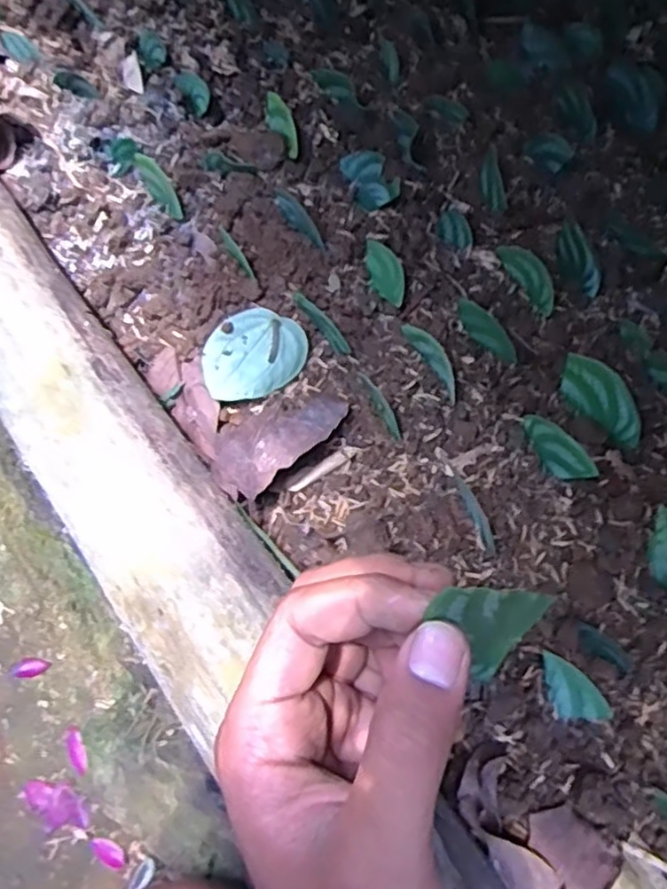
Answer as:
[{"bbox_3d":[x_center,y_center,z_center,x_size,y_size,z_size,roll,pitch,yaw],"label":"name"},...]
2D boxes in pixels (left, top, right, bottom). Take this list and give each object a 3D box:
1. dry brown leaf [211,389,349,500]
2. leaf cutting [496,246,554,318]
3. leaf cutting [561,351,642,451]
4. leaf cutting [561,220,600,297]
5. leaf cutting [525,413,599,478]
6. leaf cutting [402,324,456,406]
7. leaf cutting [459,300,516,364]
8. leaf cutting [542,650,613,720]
[{"bbox_3d":[-0.025,-0.005,0.336,0.075,0.029,0.039,-31,69,-14],"label":"dry brown leaf"},{"bbox_3d":[0.115,-0.097,0.393,0.014,0.013,0.047,-31,81,-14],"label":"leaf cutting"},{"bbox_3d":[0.142,-0.024,0.354,0.020,0.016,0.054,-36,70,-16],"label":"leaf cutting"},{"bbox_3d":[0.145,-0.110,0.400,0.012,0.018,0.047,-17,82,-8],"label":"leaf cutting"},{"bbox_3d":[0.111,0.002,0.340,0.016,0.012,0.043,-31,69,-14],"label":"leaf cutting"},{"bbox_3d":[0.055,-0.046,0.369,0.013,0.013,0.048,-36,92,-16],"label":"leaf cutting"},{"bbox_3d":[0.087,-0.063,0.382,0.009,0.015,0.044,-41,89,-18],"label":"leaf cutting"},{"bbox_3d":[0.105,0.105,0.292,0.022,0.007,0.028,-4,65,-2],"label":"leaf cutting"}]

